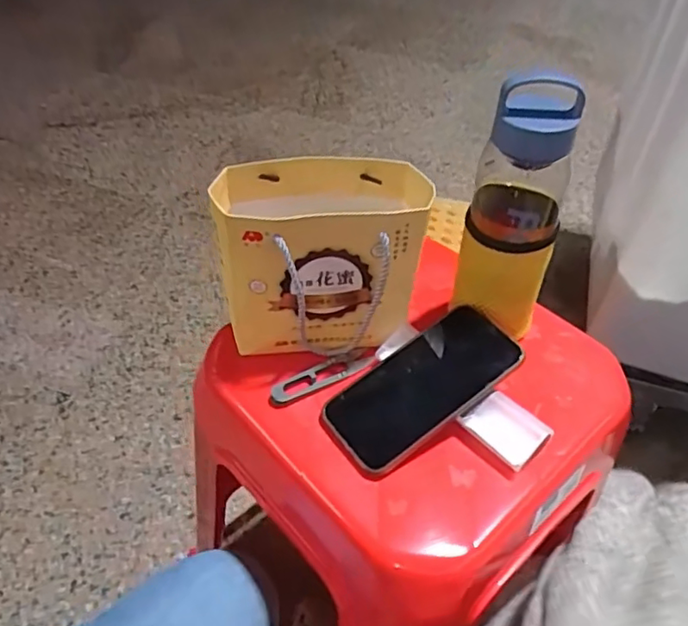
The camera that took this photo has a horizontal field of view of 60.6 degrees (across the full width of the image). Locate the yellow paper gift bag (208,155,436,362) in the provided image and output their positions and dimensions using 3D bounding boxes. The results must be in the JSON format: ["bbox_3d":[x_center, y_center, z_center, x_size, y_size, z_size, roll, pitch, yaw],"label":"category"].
[{"bbox_3d":[-0.020,-0.045,0.505,0.168,0.146,0.086,-6,45,-9],"label":"yellow paper gift bag"}]

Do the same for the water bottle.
[{"bbox_3d":[0.140,-0.081,0.481,0.076,0.207,0.062,13,45,11],"label":"water bottle"}]

